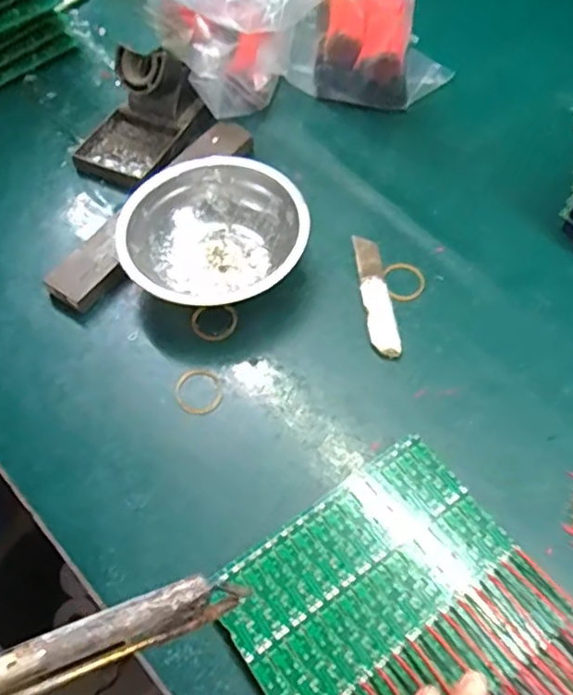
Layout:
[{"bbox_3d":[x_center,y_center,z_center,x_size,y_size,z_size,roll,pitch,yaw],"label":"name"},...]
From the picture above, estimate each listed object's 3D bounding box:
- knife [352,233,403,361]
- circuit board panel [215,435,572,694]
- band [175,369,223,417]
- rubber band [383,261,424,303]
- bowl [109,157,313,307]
[{"bbox_3d":[0.062,-0.039,0.439,0.019,0.005,0.102,-5,60,-3],"label":"knife"},{"bbox_3d":[0.052,0.131,0.325,0.146,0.006,0.122,-33,65,-17],"label":"circuit board panel"},{"bbox_3d":[-0.057,0.027,0.405,0.030,0.004,0.035,-23,63,-13],"label":"band"},{"bbox_3d":[0.084,-0.047,0.445,0.027,0.004,0.034,-8,61,-5],"label":"rubber band"},{"bbox_3d":[-0.052,-0.079,0.446,0.124,0.043,0.118,0,60,0],"label":"bowl"}]

